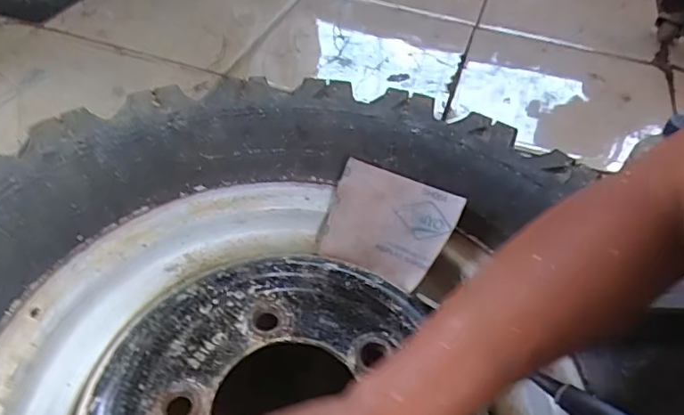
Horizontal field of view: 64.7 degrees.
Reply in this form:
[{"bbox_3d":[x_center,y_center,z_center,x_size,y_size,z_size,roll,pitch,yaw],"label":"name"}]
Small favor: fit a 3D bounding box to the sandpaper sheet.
[{"bbox_3d":[0.045,0.017,0.521,0.117,0.100,0.022,21,8,17],"label":"sandpaper sheet"}]

